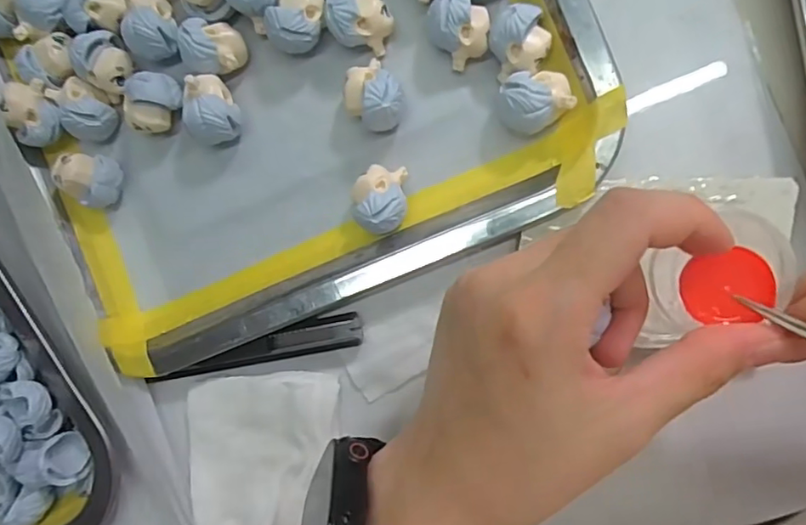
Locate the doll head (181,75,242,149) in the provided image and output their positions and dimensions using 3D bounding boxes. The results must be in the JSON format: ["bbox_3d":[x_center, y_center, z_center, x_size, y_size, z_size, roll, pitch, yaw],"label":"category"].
[{"bbox_3d":[-0.081,-0.065,0.243,0.021,0.026,0.028,18,96,8],"label":"doll head"}]

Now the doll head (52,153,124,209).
[{"bbox_3d":[-0.144,-0.038,0.258,0.023,0.021,0.024,7,94,9],"label":"doll head"}]

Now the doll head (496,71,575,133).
[{"bbox_3d":[0.053,-0.065,0.226,0.029,0.022,0.023,-15,91,10],"label":"doll head"}]

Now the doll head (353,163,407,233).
[{"bbox_3d":[-0.009,-0.027,0.237,0.021,0.022,0.027,-3,93,10],"label":"doll head"}]

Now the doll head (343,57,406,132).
[{"bbox_3d":[-0.012,-0.068,0.233,0.022,0.025,0.029,-44,86,9],"label":"doll head"}]

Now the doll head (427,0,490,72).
[{"bbox_3d":[0.024,-0.096,0.228,0.022,0.021,0.026,-37,87,10],"label":"doll head"}]

